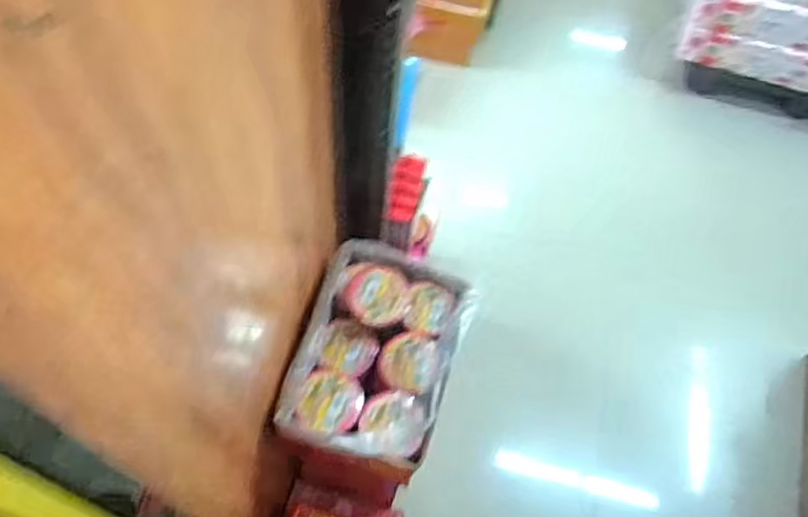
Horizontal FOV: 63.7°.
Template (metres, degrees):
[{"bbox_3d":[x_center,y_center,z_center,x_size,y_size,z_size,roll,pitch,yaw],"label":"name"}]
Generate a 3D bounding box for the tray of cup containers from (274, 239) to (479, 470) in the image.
[{"bbox_3d":[-0.037,0.141,0.969,0.222,0.099,0.307,16,60,5],"label":"tray of cup containers"}]

